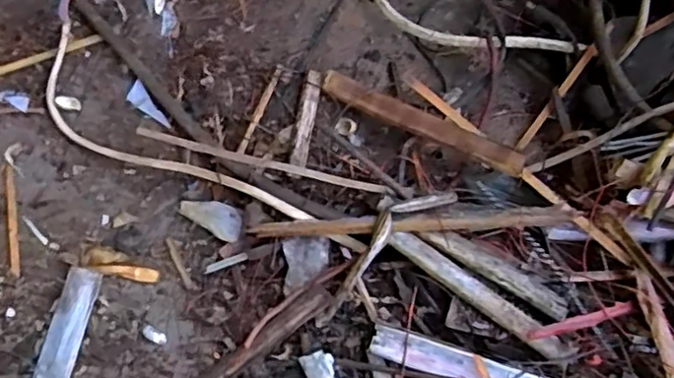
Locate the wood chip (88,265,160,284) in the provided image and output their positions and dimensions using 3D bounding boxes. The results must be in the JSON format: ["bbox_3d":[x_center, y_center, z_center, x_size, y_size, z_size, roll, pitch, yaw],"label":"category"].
[{"bbox_3d":[-0.159,0.063,0.478,0.050,0.005,0.011,8,80,2],"label":"wood chip"}]

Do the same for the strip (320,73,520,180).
[{"bbox_3d":[0.060,-0.049,0.464,0.158,0.008,0.018,27,93,20],"label":"strip"}]

